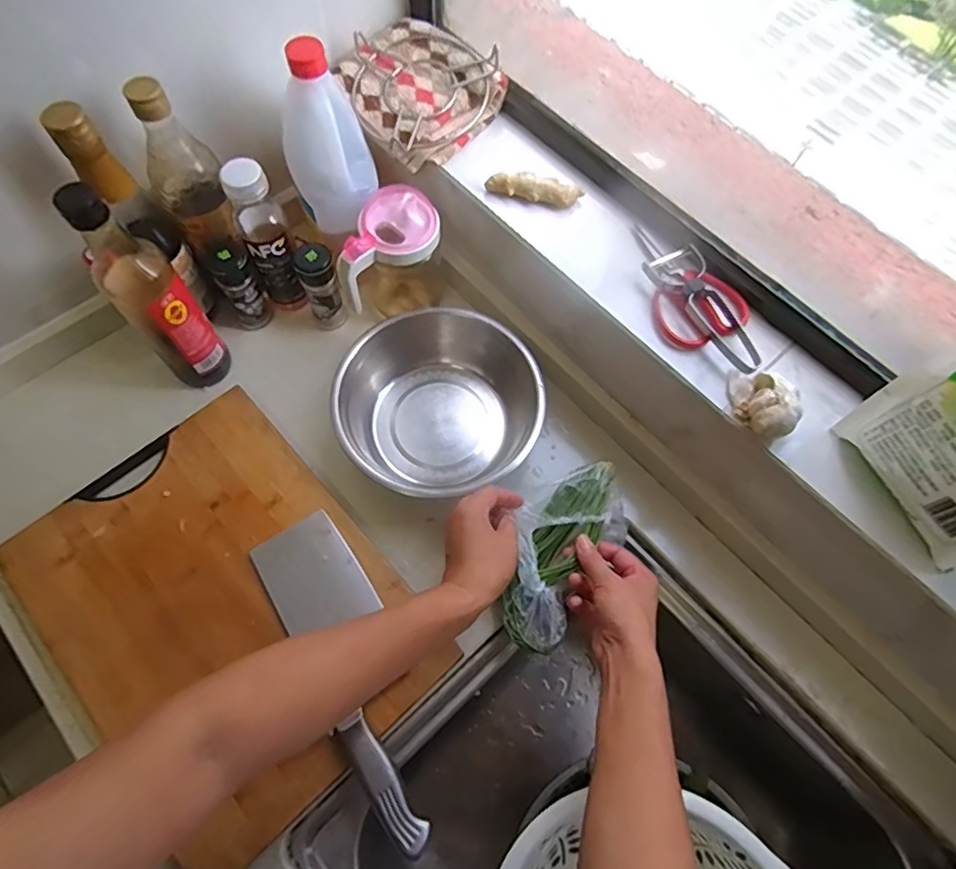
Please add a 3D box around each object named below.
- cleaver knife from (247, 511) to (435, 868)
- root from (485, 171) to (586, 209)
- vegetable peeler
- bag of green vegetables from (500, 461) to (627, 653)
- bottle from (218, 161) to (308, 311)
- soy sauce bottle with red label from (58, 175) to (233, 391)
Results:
[{"bbox_3d":[-0.110,0.208,0.517,0.085,0.015,0.296,-30,70,-14],"label":"cleaver knife"},{"bbox_3d":[0.058,-0.253,0.586,0.098,0.020,0.021,7,65,2],"label":"root"},{"bbox_3d":[0.222,-0.121,0.536,0.053,0.020,0.140,-33,70,-16],"label":"vegetable peeler"},{"bbox_3d":[0.081,0.118,0.571,0.099,0.048,0.185,26,76,10],"label":"bag of green vegetables"},{"bbox_3d":[-0.232,-0.214,0.629,0.047,0.193,0.054,-15,67,-9],"label":"bottle"},{"bbox_3d":[-0.319,-0.133,0.557,0.068,0.248,0.061,42,71,16],"label":"soy sauce bottle with red label"}]

